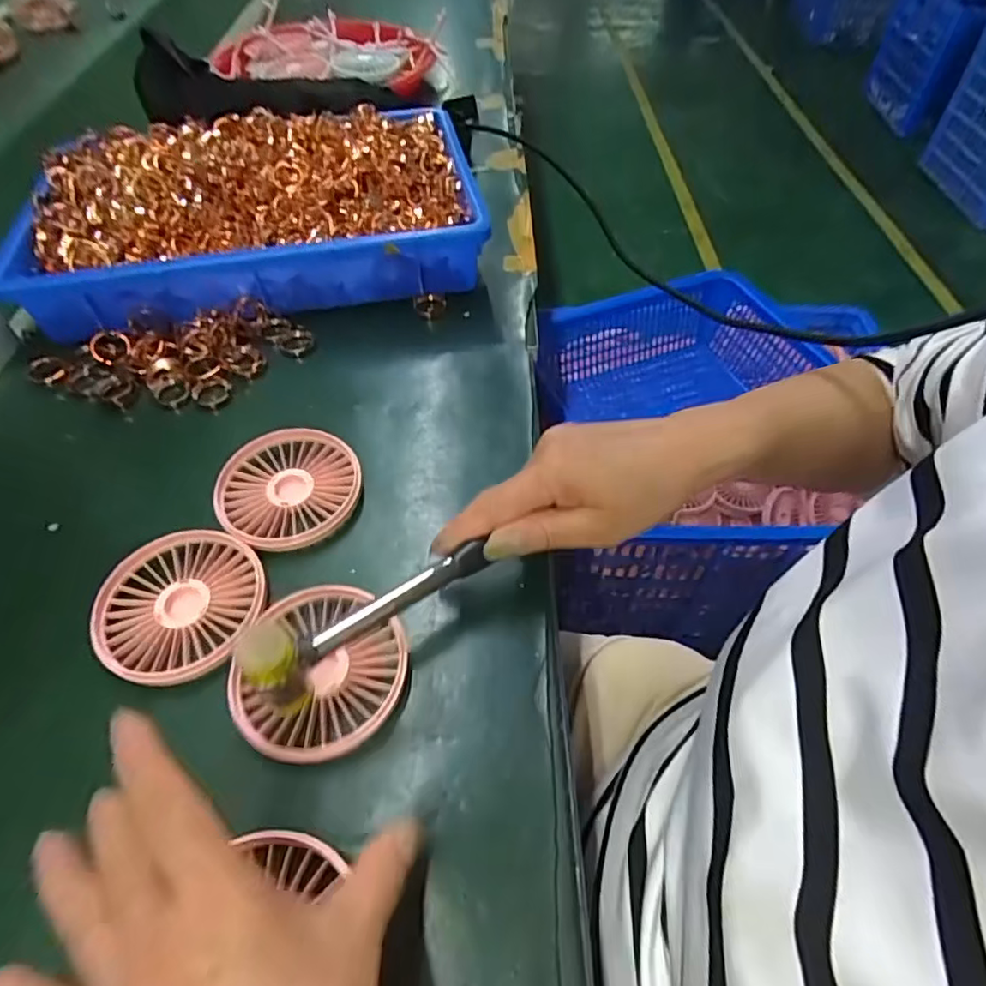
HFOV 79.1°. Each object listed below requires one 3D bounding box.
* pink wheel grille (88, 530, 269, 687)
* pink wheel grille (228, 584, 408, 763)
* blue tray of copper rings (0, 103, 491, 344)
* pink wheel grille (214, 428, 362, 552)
[{"bbox_3d":[-0.171,0.060,0.328,0.086,0.009,0.088,1,54,-1],"label":"pink wheel grille"},{"bbox_3d":[-0.088,0.091,0.308,0.086,0.016,0.086,1,54,-1],"label":"pink wheel grille"},{"bbox_3d":[-0.199,-0.241,0.517,0.350,0.081,0.212,-10,55,-8],"label":"blue tray of copper rings"},{"bbox_3d":[-0.128,-0.004,0.378,0.086,0.012,0.087,1,54,-1],"label":"pink wheel grille"}]

